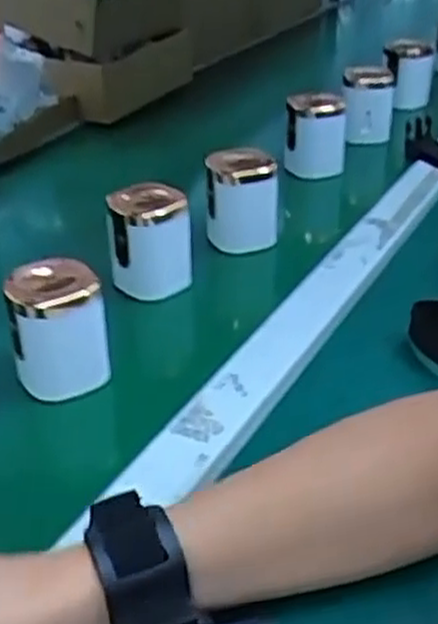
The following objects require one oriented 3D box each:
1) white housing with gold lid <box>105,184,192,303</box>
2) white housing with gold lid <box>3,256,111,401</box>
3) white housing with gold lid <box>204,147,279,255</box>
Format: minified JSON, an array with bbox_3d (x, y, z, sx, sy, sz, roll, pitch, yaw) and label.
[{"bbox_3d":[-0.050,-0.054,0.612,0.065,0.076,0.056,-3,33,-5],"label":"white housing with gold lid"},{"bbox_3d":[-0.101,0.010,0.511,0.061,0.073,0.053,-10,33,-14],"label":"white housing with gold lid"},{"bbox_3d":[0.019,-0.100,0.679,0.058,0.075,0.066,-1,32,0],"label":"white housing with gold lid"}]

